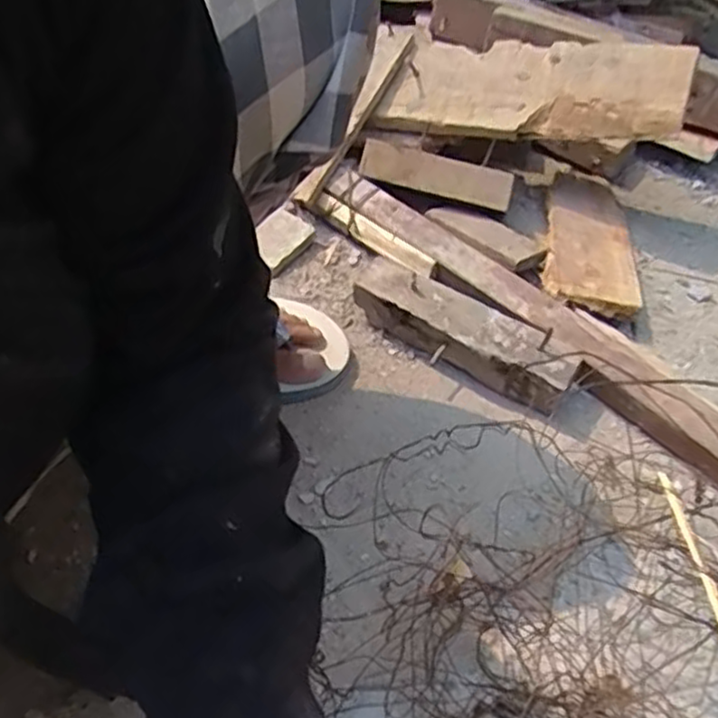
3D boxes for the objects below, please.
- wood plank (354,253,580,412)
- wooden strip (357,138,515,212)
[{"bbox_3d":[0.083,-0.025,0.618,0.206,0.043,0.056,30,55,20],"label":"wood plank"},{"bbox_3d":[0.074,-0.187,0.731,0.155,0.037,0.016,21,18,19],"label":"wooden strip"}]

